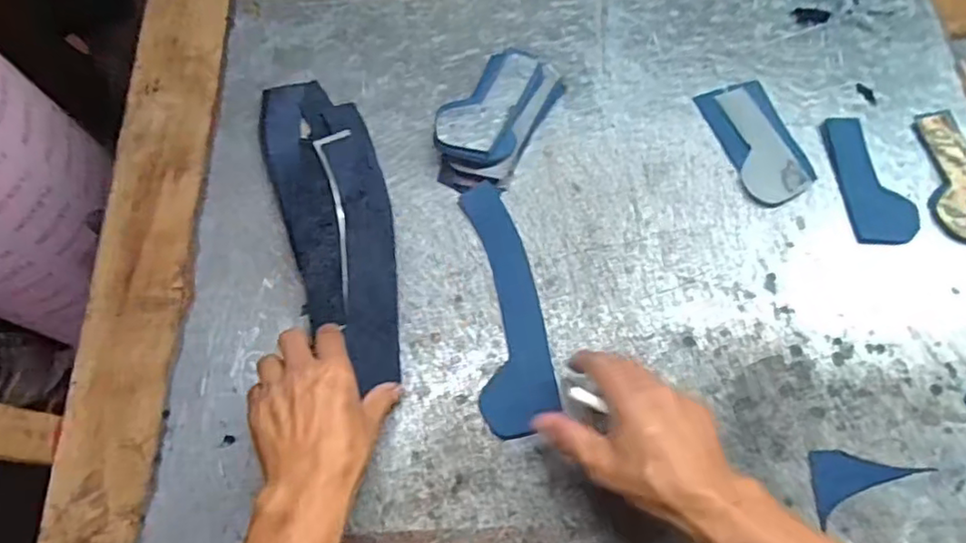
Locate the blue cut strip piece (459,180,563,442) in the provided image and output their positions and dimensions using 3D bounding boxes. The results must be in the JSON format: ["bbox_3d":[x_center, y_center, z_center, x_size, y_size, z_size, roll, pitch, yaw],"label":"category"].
[{"bbox_3d":[0.020,0.026,0.543,0.059,0.006,0.227,-7,66,-1],"label":"blue cut strip piece"}]

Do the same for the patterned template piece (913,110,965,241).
[{"bbox_3d":[0.429,-0.089,0.573,0.057,0.004,0.135,-10,63,6],"label":"patterned template piece"}]

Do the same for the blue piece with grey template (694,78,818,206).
[{"bbox_3d":[0.263,-0.126,0.599,0.068,0.005,0.132,-17,66,-6],"label":"blue piece with grey template"}]

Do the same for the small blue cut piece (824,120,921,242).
[{"bbox_3d":[0.357,-0.085,0.573,0.058,0.007,0.127,-3,67,-2],"label":"small blue cut piece"}]

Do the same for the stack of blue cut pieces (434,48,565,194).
[{"bbox_3d":[0.013,-0.154,0.604,0.080,0.040,0.166,25,69,12],"label":"stack of blue cut pieces"}]

